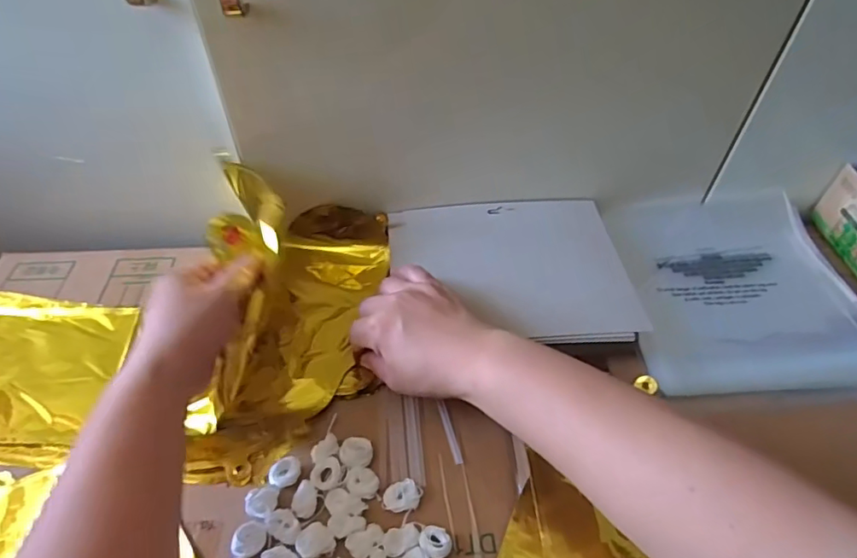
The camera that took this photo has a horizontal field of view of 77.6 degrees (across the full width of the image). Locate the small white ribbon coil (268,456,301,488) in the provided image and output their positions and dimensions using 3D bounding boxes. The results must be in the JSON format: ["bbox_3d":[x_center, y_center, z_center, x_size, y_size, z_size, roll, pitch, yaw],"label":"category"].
[{"bbox_3d":[-0.099,0.133,0.367,0.021,0.008,0.017,-11,50,-11],"label":"small white ribbon coil"}]

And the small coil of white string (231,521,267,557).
[{"bbox_3d":[-0.116,0.167,0.341,0.023,0.007,0.020,-7,49,-7],"label":"small coil of white string"}]

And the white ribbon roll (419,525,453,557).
[{"bbox_3d":[0.005,0.172,0.346,0.022,0.007,0.019,24,52,19],"label":"white ribbon roll"}]

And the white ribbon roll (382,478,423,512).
[{"bbox_3d":[-0.018,0.148,0.365,0.027,0.007,0.019,-5,49,-5],"label":"white ribbon roll"}]

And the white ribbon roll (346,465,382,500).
[{"bbox_3d":[-0.045,0.141,0.368,0.021,0.006,0.023,-11,50,-10],"label":"white ribbon roll"}]

